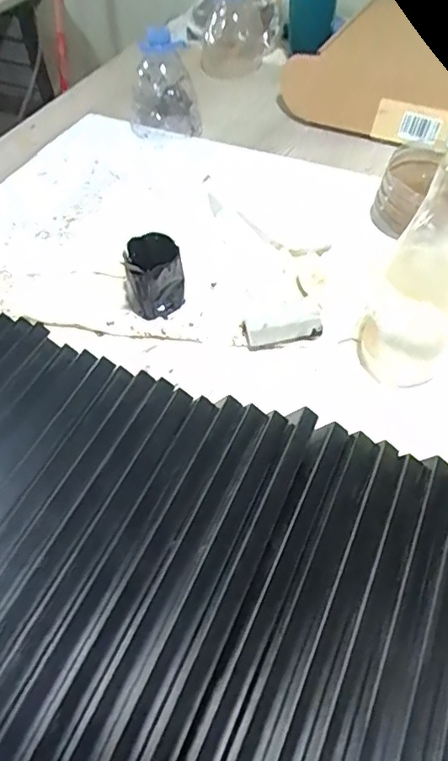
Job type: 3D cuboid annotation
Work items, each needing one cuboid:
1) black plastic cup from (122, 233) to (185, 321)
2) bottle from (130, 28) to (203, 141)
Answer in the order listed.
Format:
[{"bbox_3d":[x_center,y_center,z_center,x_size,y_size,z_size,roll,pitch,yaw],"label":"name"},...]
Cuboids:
[{"bbox_3d":[-0.067,-0.101,0.522,0.052,0.067,0.051,-1,51,2],"label":"black plastic cup"},{"bbox_3d":[-0.082,-0.391,0.711,0.097,0.118,0.073,-4,52,-2],"label":"bottle"}]

